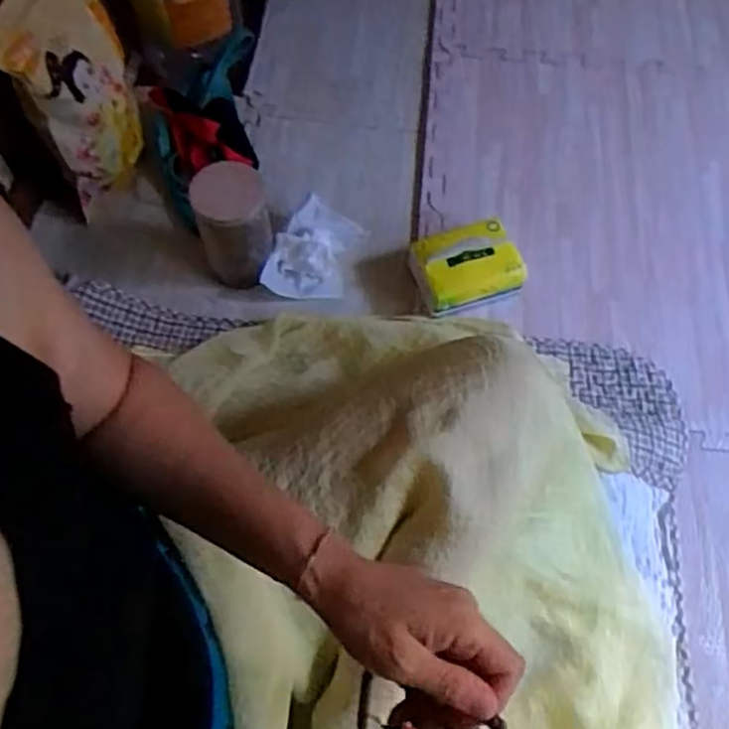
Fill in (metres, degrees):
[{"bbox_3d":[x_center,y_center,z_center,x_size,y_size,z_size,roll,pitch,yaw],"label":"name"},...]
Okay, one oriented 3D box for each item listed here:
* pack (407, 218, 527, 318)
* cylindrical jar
[{"bbox_3d":[0.121,-0.116,0.846,0.120,0.075,0.083,-14,67,-9],"label":"pack"},{"bbox_3d":[-0.149,-0.153,0.831,0.078,0.162,0.076,1,66,-2],"label":"cylindrical jar"}]

